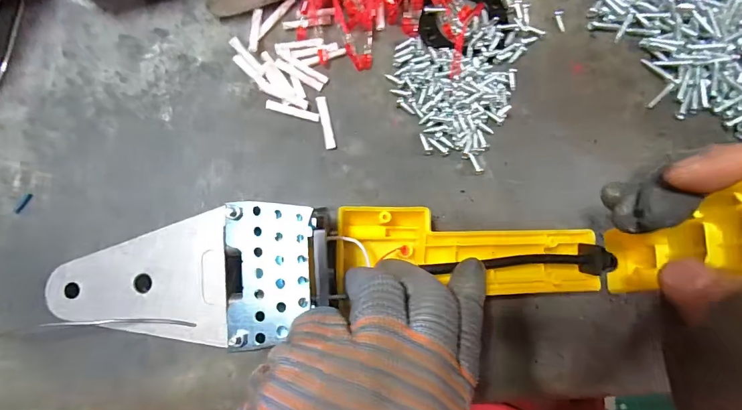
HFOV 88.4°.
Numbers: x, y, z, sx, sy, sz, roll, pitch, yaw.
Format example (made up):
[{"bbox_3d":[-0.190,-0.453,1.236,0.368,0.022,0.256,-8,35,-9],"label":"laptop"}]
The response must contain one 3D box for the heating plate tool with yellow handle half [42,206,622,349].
[{"bbox_3d":[-0.012,0.032,0.198,0.278,0.032,0.063,-2,84,-10],"label":"heating plate tool with yellow handle half"}]

